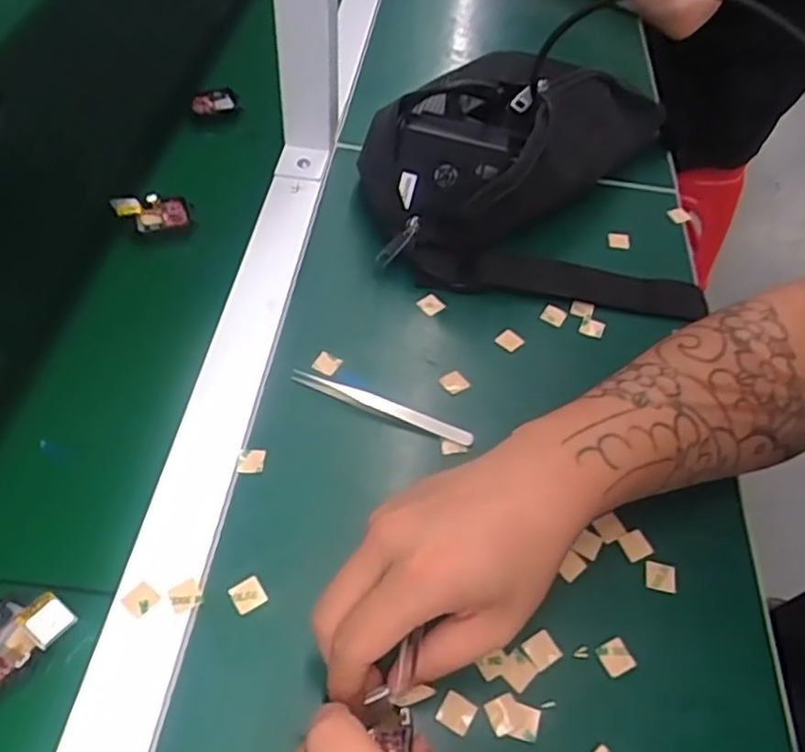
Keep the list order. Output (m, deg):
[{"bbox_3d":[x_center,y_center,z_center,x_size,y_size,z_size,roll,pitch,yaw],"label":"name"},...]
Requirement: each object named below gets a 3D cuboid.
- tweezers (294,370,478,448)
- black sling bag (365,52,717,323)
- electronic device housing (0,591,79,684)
[{"bbox_3d":[-0.013,0.018,0.424,0.118,0.007,0.011,18,54,9],"label":"tweezers"},{"bbox_3d":[0.101,-0.168,0.528,0.258,0.091,0.217,6,53,0],"label":"black sling bag"},{"bbox_3d":[-0.186,0.123,0.323,0.042,0.014,0.050,33,57,19],"label":"electronic device housing"}]

